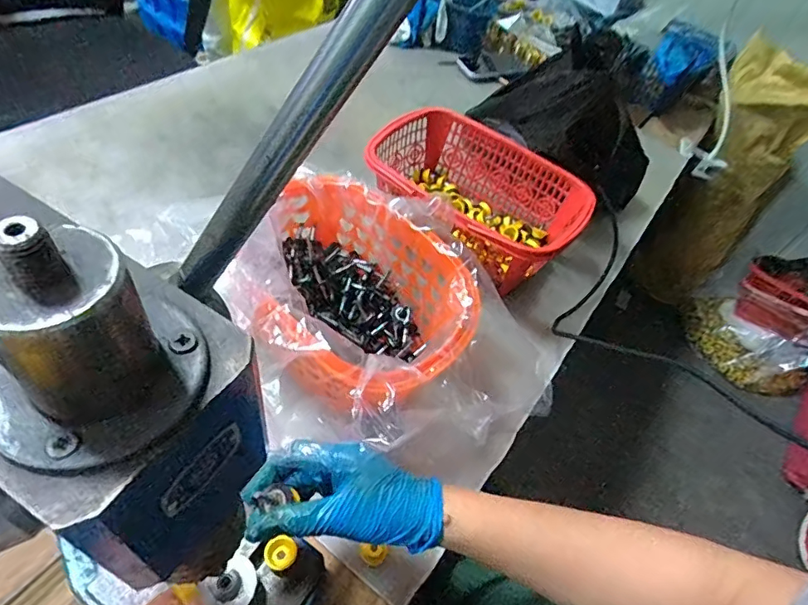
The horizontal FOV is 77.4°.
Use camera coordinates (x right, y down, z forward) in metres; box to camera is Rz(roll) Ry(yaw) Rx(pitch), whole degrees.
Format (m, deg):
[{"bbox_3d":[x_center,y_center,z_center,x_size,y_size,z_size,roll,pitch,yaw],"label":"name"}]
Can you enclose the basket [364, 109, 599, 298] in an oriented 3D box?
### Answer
[{"bbox_3d":[0.090,-0.141,0.687,0.277,0.108,0.194,36,53,17],"label":"basket"}]

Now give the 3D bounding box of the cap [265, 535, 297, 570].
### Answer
[{"bbox_3d":[-0.097,0.198,0.399,0.025,0.009,0.022,-15,56,-23],"label":"cap"}]

